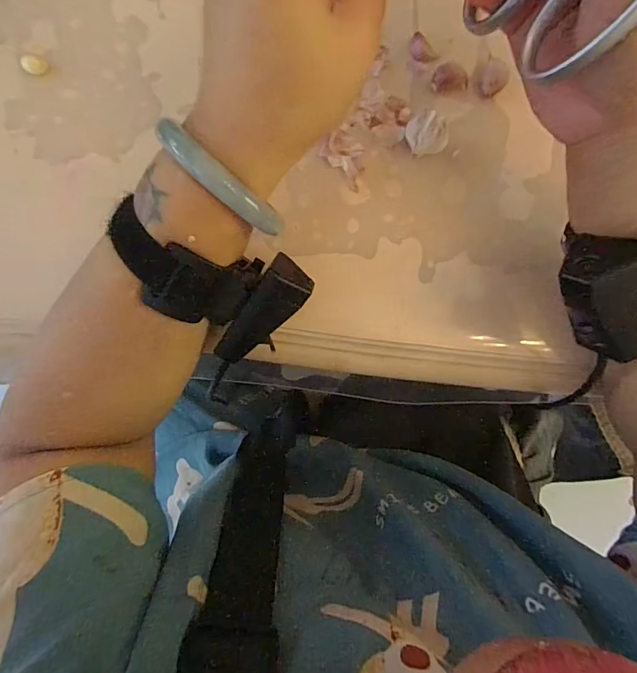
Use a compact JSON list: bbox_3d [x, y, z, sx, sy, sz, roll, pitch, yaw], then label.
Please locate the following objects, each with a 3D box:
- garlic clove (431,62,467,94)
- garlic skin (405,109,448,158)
[{"bbox_3d":[0.091,-0.177,0.289,0.024,0.013,0.012,-7,87,-1],"label":"garlic clove"},{"bbox_3d":[0.071,-0.132,0.281,0.028,0.022,0.025,27,87,1],"label":"garlic skin"}]

